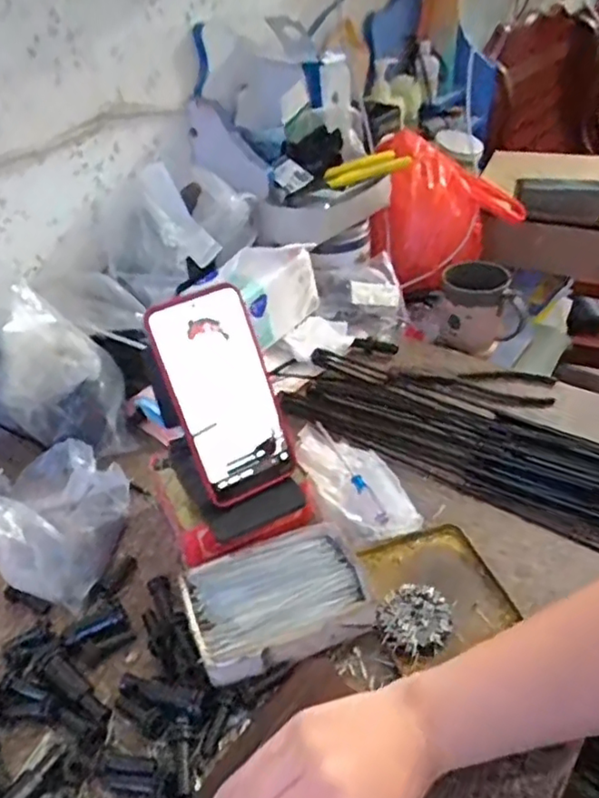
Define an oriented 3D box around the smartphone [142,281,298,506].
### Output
[{"bbox_3d":[-0.058,-0.003,0.469,0.079,0.161,0.008,-24,15,-19],"label":"smartphone"}]

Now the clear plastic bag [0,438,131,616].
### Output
[{"bbox_3d":[-0.216,0.094,0.520,0.125,0.069,0.138,6,39,13],"label":"clear plastic bag"}]

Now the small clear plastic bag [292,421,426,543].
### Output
[{"bbox_3d":[0.044,0.071,0.546,0.075,0.037,0.132,-19,40,-18],"label":"small clear plastic bag"}]

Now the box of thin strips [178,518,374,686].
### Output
[{"bbox_3d":[-0.015,0.151,0.454,0.132,0.035,0.093,-21,41,-20],"label":"box of thin strips"}]

